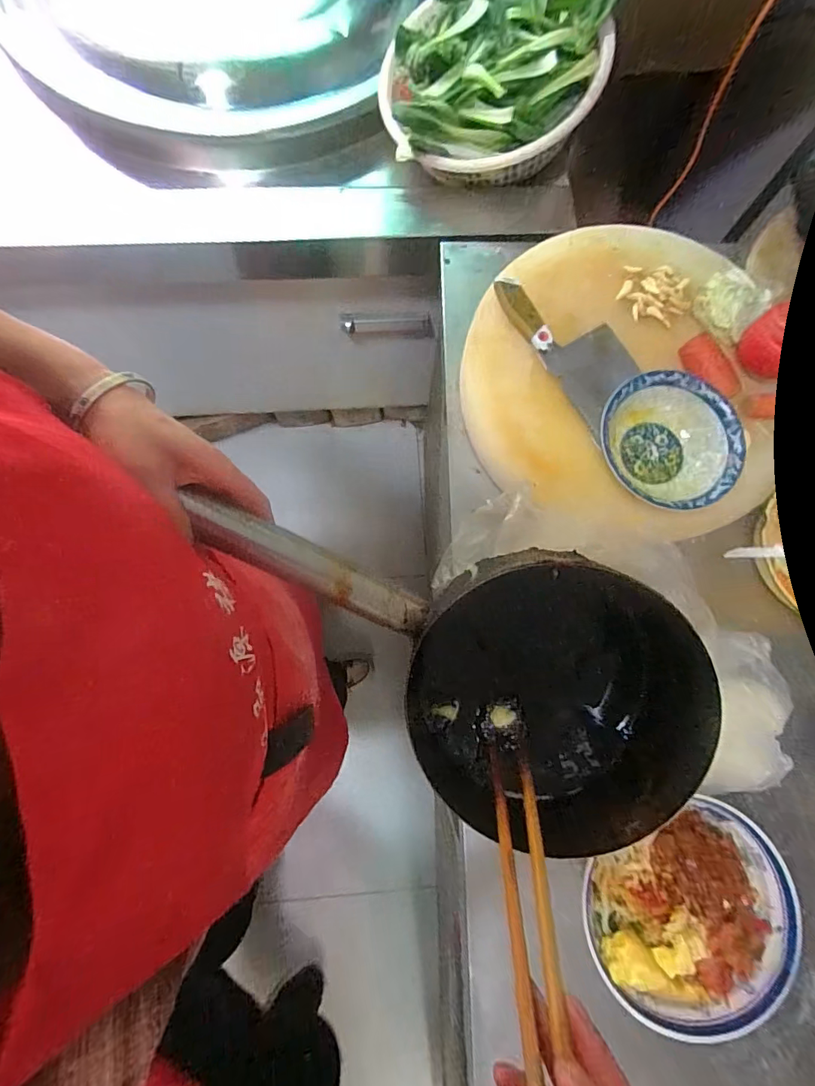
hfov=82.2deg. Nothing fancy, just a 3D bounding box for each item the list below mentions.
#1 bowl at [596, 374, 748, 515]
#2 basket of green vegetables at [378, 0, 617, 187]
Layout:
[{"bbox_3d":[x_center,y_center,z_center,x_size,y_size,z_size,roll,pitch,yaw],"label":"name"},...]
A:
[{"bbox_3d":[0.283,-0.107,0.511,0.136,0.048,0.145,0,79,-1],"label":"bowl"},{"bbox_3d":[0.115,-0.663,0.665,0.303,0.117,0.307,7,79,0],"label":"basket of green vegetables"}]

